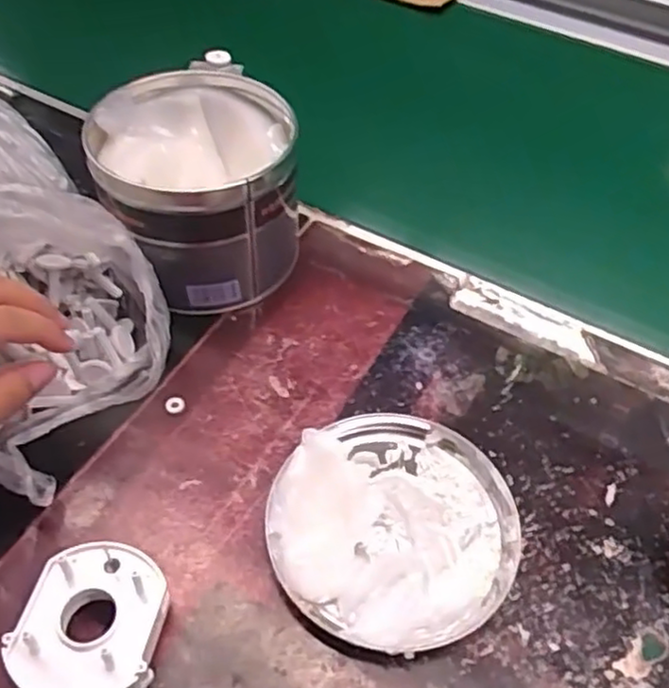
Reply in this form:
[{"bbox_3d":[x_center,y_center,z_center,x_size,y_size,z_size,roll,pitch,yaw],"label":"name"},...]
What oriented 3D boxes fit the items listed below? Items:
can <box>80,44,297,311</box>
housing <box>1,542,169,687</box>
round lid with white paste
[{"bbox_3d":[-0.089,-0.101,0.473,0.117,0.098,0.131,-7,51,-10],"label":"can"},{"bbox_3d":[-0.109,0.129,0.323,0.061,0.034,0.071,5,50,0],"label":"housing"},{"bbox_3d":[0.032,0.090,0.369,0.122,0.025,0.129,2,50,-2],"label":"round lid with white paste"}]

